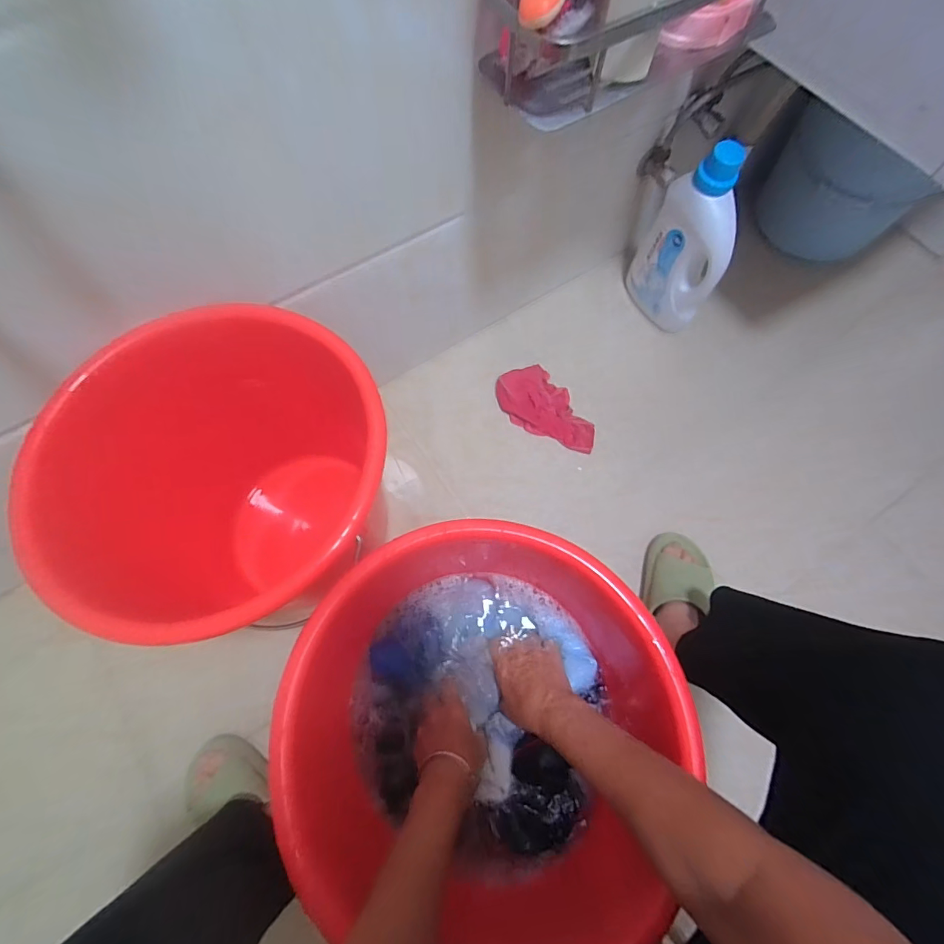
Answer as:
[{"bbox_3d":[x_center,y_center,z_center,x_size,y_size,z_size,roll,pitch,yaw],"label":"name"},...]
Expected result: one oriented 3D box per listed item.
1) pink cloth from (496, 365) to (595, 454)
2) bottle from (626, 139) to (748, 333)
[{"bbox_3d":[0.141,-0.115,0.837,0.203,0.017,0.109,42,76,11],"label":"pink cloth"},{"bbox_3d":[0.374,-0.390,0.794,0.073,0.299,0.165,-13,73,-6],"label":"bottle"}]

